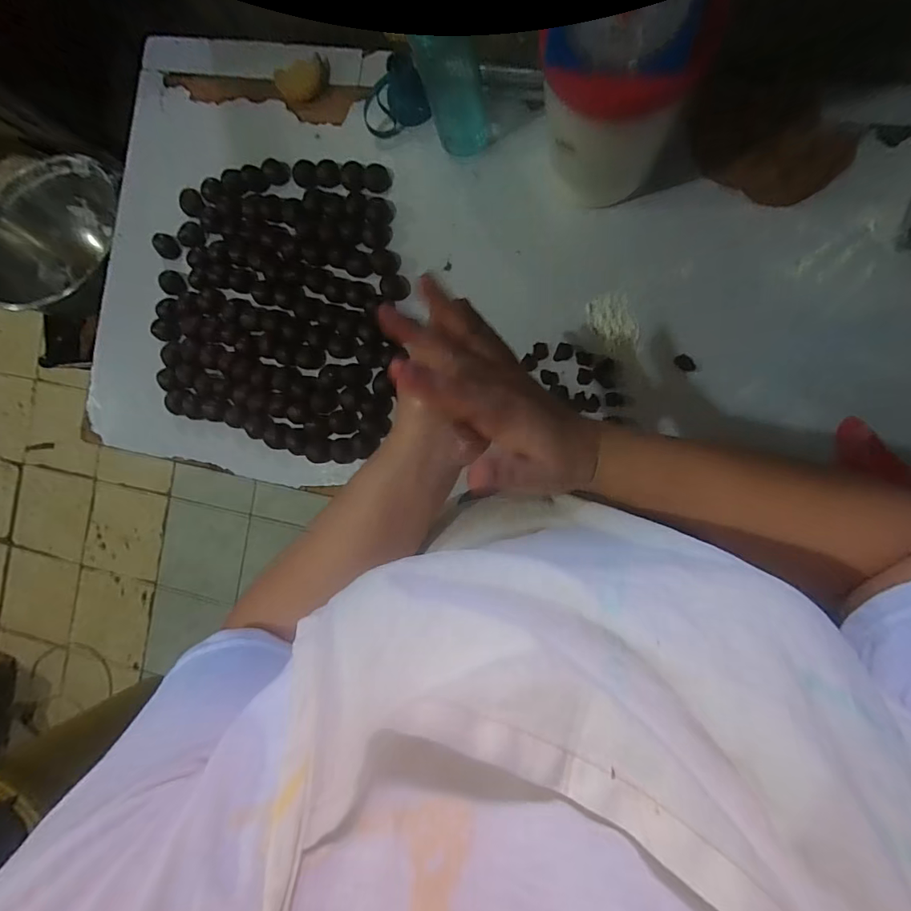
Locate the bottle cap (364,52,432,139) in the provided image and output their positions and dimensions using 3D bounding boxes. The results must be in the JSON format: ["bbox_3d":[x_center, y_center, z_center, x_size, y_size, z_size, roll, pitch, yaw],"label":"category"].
[{"bbox_3d":[-0.087,-0.487,0.644,0.090,0.059,0.058,-25,87,8],"label":"bottle cap"}]

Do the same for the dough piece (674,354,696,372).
[{"bbox_3d":[0.305,-0.122,0.621,0.030,0.007,0.019,43,97,6],"label":"dough piece"}]

